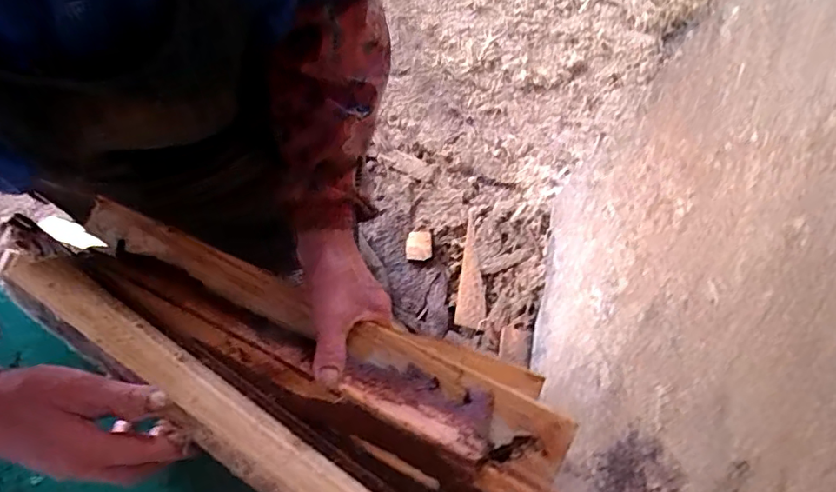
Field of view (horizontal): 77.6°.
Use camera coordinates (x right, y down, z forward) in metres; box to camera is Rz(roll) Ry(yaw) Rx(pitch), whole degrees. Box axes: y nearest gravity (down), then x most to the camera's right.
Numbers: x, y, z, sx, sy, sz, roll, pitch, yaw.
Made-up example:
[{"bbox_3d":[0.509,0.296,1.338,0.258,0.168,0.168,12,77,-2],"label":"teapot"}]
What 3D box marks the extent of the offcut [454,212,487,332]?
[{"bbox_3d":[0.148,0.057,1.334,0.071,0.028,0.311,9,74,2],"label":"offcut"}]

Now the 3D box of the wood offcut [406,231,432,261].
[{"bbox_3d":[0.003,-0.001,1.358,0.065,0.009,0.076,2,73,0],"label":"wood offcut"}]

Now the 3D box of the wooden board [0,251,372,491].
[{"bbox_3d":[-0.123,0.148,0.404,0.498,0.045,0.049,35,76,7],"label":"wooden board"}]

